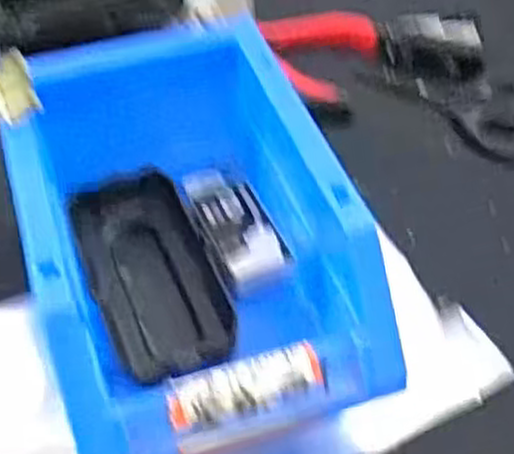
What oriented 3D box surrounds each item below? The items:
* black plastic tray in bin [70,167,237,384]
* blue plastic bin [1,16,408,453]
[{"bbox_3d":[-0.048,0.021,0.361,0.051,0.021,0.105,-18,56,-15],"label":"black plastic tray in bin"},{"bbox_3d":[-0.036,0.002,0.347,0.124,0.084,0.201,-16,56,-14],"label":"blue plastic bin"}]

